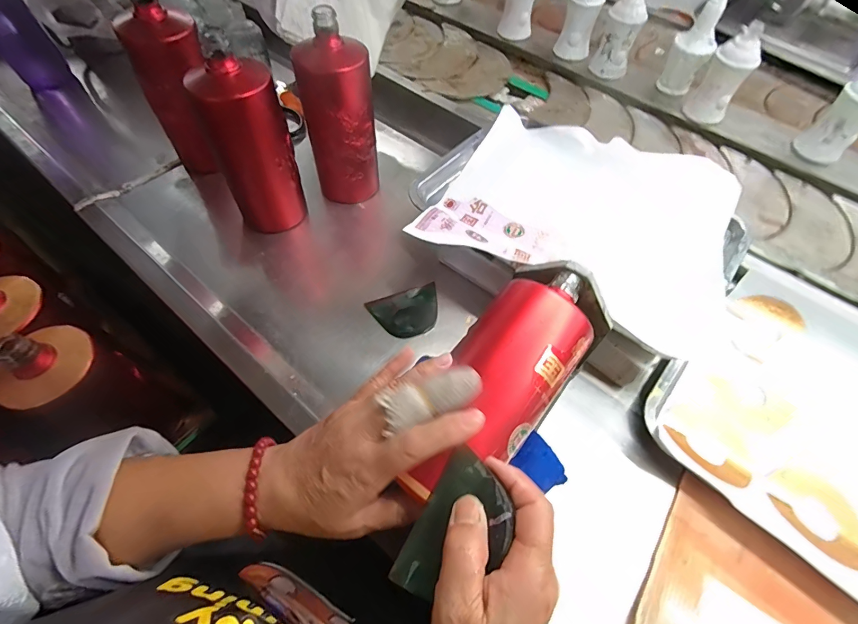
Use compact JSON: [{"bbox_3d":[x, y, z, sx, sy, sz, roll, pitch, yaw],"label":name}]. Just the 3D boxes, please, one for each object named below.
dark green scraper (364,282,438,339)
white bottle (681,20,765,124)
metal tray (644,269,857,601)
[{"bbox_3d":[-0.024,0.001,0.448,0.078,0.011,0.059,-14,60,-12],"label":"dark green scraper"},{"bbox_3d":[0.421,-0.331,0.576,0.056,0.123,0.046,26,62,15],"label":"white bottle"},{"bbox_3d":[0.416,0.126,0.383,0.340,0.031,0.284,38,63,19],"label":"metal tray"}]

